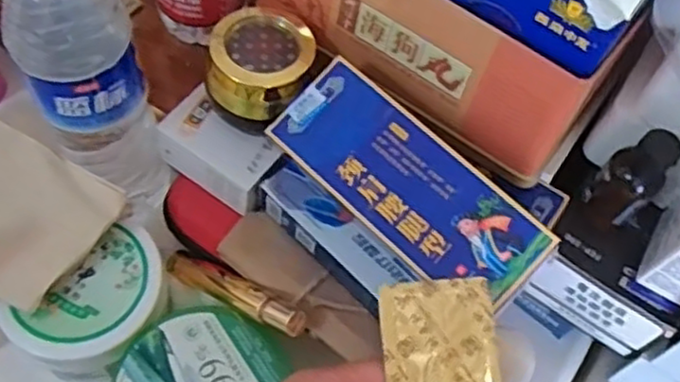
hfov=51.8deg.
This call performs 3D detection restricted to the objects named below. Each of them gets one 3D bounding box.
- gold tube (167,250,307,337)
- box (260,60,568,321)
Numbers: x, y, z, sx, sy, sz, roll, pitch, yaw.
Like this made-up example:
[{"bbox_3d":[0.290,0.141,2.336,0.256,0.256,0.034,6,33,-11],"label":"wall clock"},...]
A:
[{"bbox_3d":[-0.063,0.062,0.423,0.114,0.023,0.020,17,53,43],"label":"gold tube"},{"bbox_3d":[0.035,-0.002,0.368,0.151,0.018,0.060,41,85,16],"label":"box"}]

